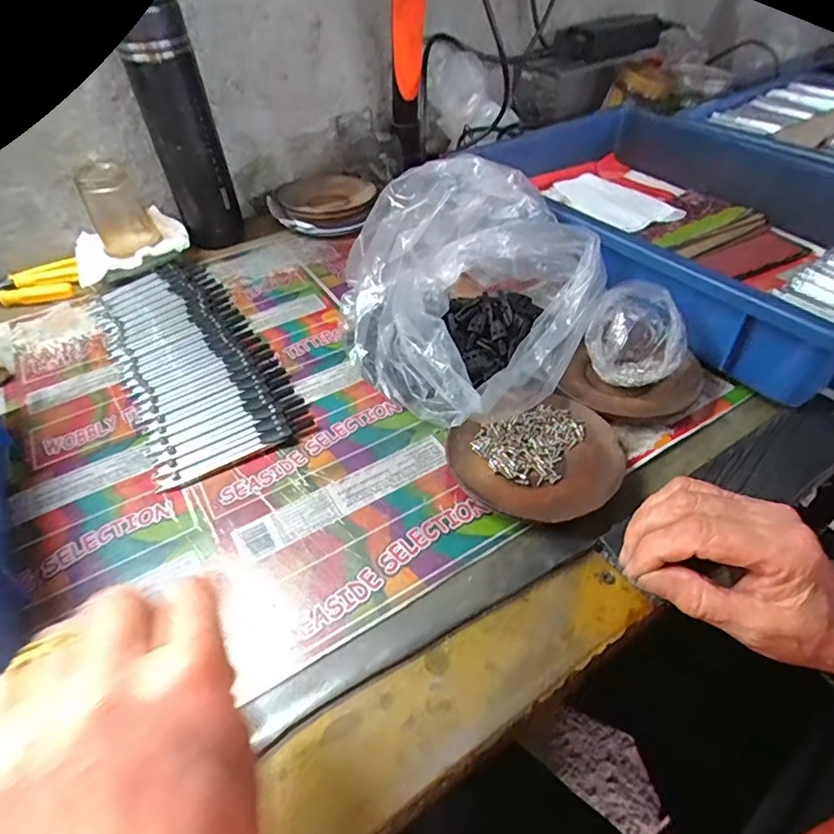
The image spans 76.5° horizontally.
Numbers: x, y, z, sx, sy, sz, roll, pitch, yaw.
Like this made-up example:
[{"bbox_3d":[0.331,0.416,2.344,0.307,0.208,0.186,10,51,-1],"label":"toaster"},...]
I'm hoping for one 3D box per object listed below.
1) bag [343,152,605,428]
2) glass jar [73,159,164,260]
[{"bbox_3d":[0.032,-0.118,0.441,0.198,0.112,0.242,-34,52,-26],"label":"bag"},{"bbox_3d":[-0.317,-0.223,0.562,0.060,0.081,0.063,-26,49,-20],"label":"glass jar"}]

